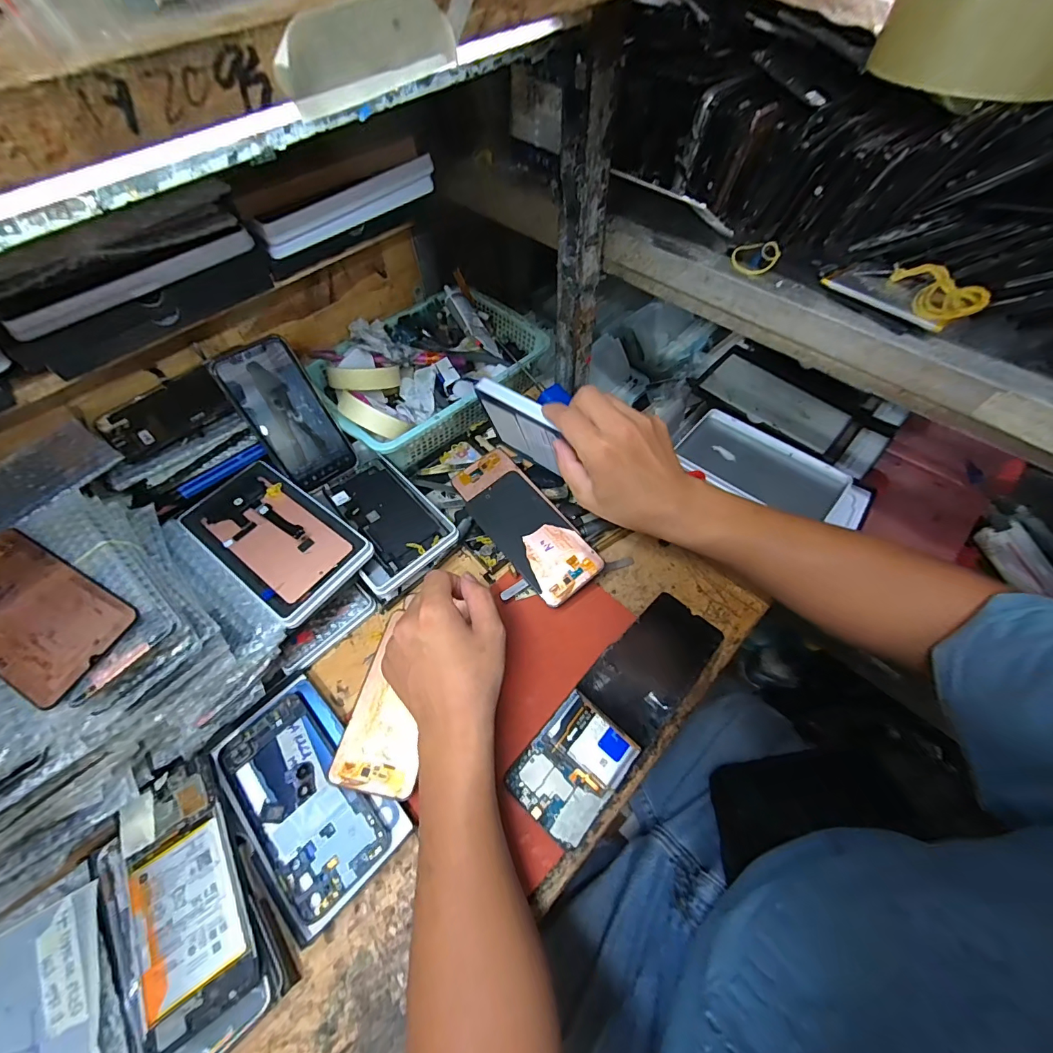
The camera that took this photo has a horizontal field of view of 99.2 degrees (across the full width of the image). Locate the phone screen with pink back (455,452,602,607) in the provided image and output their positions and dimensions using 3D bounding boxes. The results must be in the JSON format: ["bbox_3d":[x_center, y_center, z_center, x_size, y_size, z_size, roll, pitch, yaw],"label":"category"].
[{"bbox_3d":[-0.003,-0.006,0.478,0.076,0.006,0.189,-38,66,-10],"label":"phone screen with pink back"}]

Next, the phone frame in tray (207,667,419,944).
[{"bbox_3d":[-0.181,0.215,0.366,0.095,0.012,0.170,-39,65,-20],"label":"phone frame in tray"}]

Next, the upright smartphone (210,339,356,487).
[{"bbox_3d":[-0.243,-0.112,0.468,0.072,0.151,0.004,-39,32,-24],"label":"upright smartphone"}]

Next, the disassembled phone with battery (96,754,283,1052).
[{"bbox_3d":[-0.243,0.267,0.314,0.087,0.013,0.176,-35,63,-18],"label":"disassembled phone with battery"}]

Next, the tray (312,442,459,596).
[{"bbox_3d":[-0.160,-0.014,0.476,0.100,0.014,0.167,-40,65,-21],"label":"tray"}]

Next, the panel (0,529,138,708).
[{"bbox_3d":[-0.343,0.056,0.308,0.146,0.004,0.072,25,62,14],"label":"panel"}]

